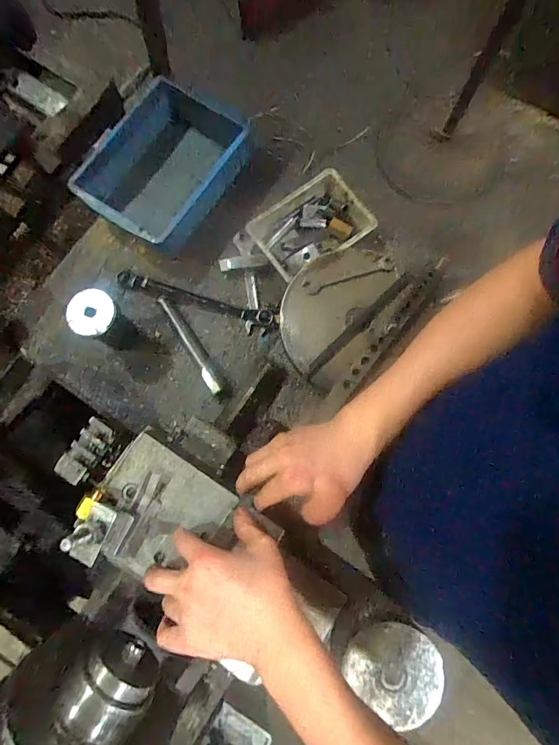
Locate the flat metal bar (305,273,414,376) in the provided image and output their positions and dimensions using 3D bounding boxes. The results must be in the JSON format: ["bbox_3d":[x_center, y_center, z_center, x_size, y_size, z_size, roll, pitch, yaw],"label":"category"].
[{"bbox_3d":[0.098,-0.059,0.471,0.174,0.007,0.015,-43,82,-7],"label":"flat metal bar"}]

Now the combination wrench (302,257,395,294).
[{"bbox_3d":[0.085,-0.119,0.487,0.116,0.004,0.022,-15,80,-3],"label":"combination wrench"}]

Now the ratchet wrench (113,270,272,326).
[{"bbox_3d":[-0.135,-0.117,0.620,0.256,0.023,0.026,17,80,3],"label":"ratchet wrench"}]

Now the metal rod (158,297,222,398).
[{"bbox_3d":[-0.136,-0.044,0.607,0.020,0.024,0.179,-31,81,-5],"label":"metal rod"}]

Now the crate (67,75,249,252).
[{"bbox_3d":[-0.174,-0.335,0.623,0.185,0.080,0.271,35,82,6],"label":"crate"}]

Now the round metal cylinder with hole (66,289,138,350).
[{"bbox_3d":[-0.252,-0.073,0.564,0.061,0.100,0.062,0,80,0],"label":"round metal cylinder with hole"}]

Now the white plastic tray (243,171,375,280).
[{"bbox_3d":[0.049,-0.227,0.625,0.174,0.044,0.124,-33,81,-6],"label":"white plastic tray"}]

